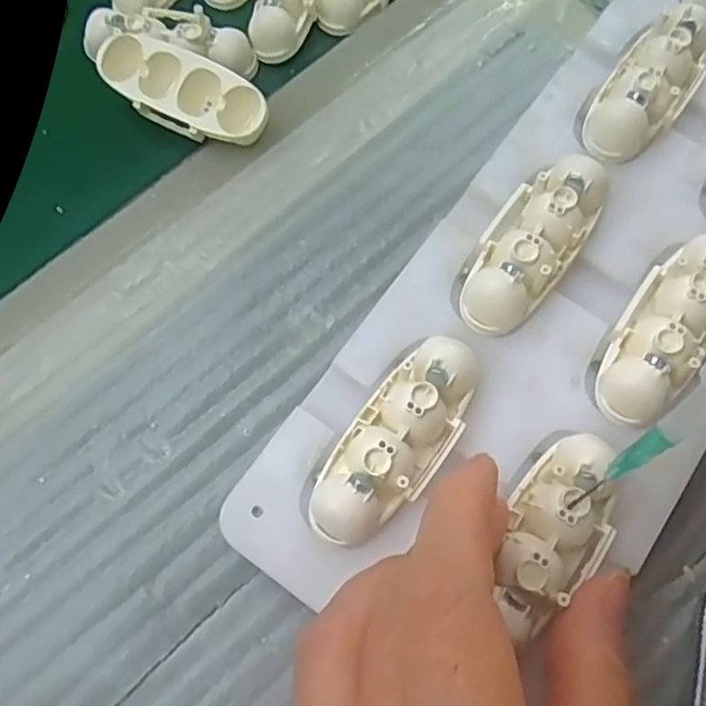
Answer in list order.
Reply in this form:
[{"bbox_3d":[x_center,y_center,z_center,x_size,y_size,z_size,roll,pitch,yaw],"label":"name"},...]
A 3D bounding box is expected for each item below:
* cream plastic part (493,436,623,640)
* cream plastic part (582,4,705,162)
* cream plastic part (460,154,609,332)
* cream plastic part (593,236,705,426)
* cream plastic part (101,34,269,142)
[{"bbox_3d":[0.052,0.046,0.173,0.024,0.013,0.051,27,68,8],"label":"cream plastic part"},{"bbox_3d":[0.097,-0.087,0.222,0.024,0.016,0.057,36,74,10],"label":"cream plastic part"},{"bbox_3d":[0.053,-0.033,0.203,0.025,0.015,0.059,34,73,10],"label":"cream plastic part"},{"bbox_3d":[0.091,-0.007,0.195,0.023,0.015,0.059,33,73,9],"label":"cream plastic part"},{"bbox_3d":[-0.061,-0.091,0.241,0.063,0.016,0.023,27,72,7],"label":"cream plastic part"}]

